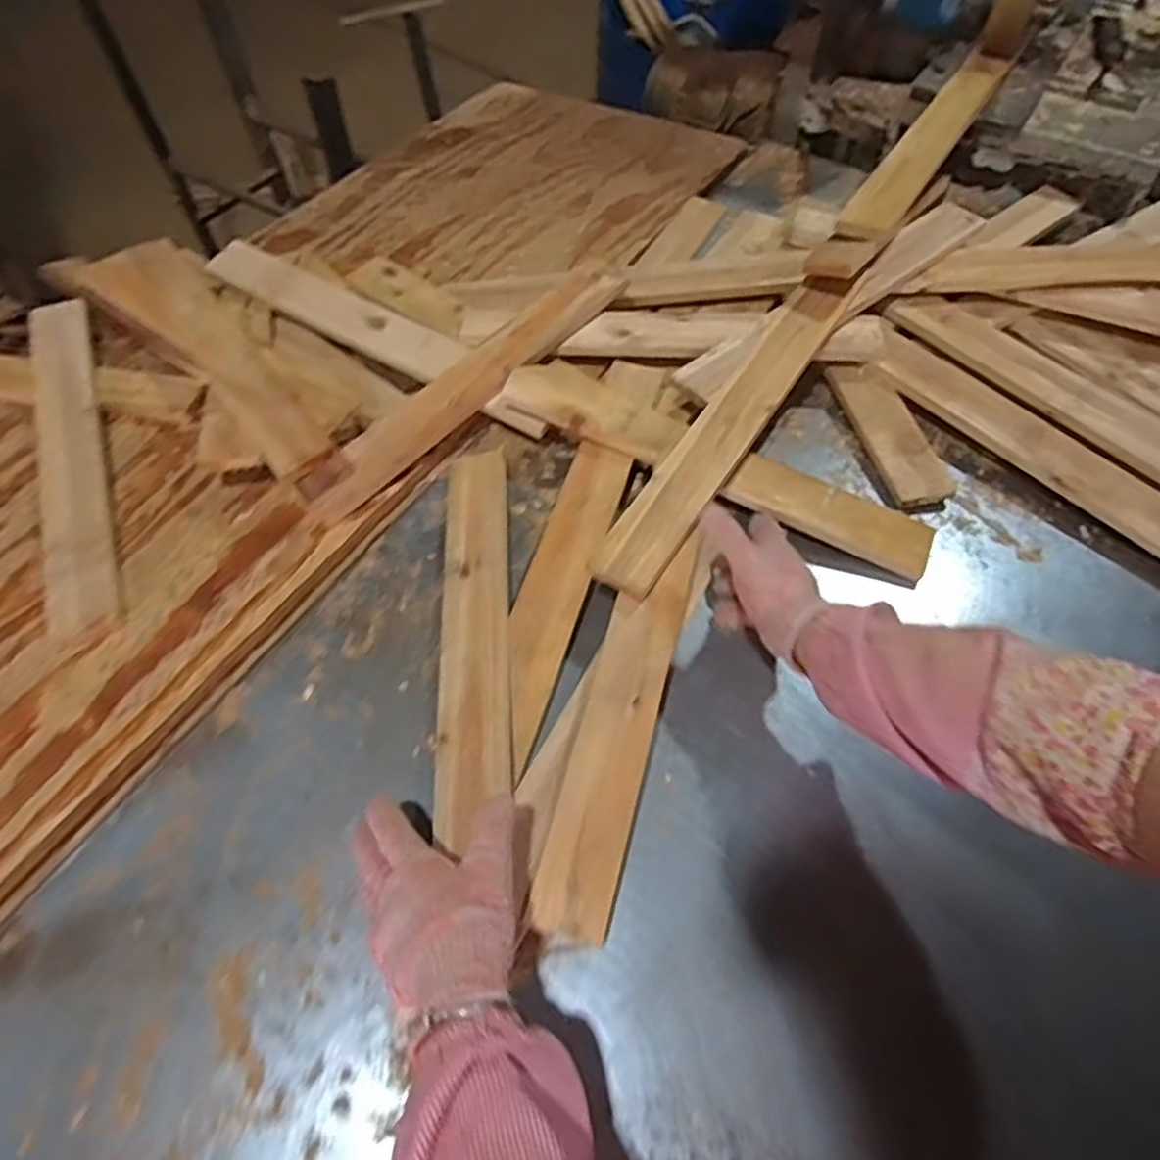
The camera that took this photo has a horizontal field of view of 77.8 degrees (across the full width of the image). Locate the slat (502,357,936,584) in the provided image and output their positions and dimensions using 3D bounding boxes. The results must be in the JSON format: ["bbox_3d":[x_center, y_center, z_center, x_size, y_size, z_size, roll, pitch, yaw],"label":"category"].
[{"bbox_3d":[0.136,-0.124,0.740,0.452,0.025,0.061,25,63,10],"label":"slat"}]

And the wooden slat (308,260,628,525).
[{"bbox_3d":[-0.122,-0.224,0.794,0.073,0.018,0.432,38,70,23],"label":"wooden slat"}]

